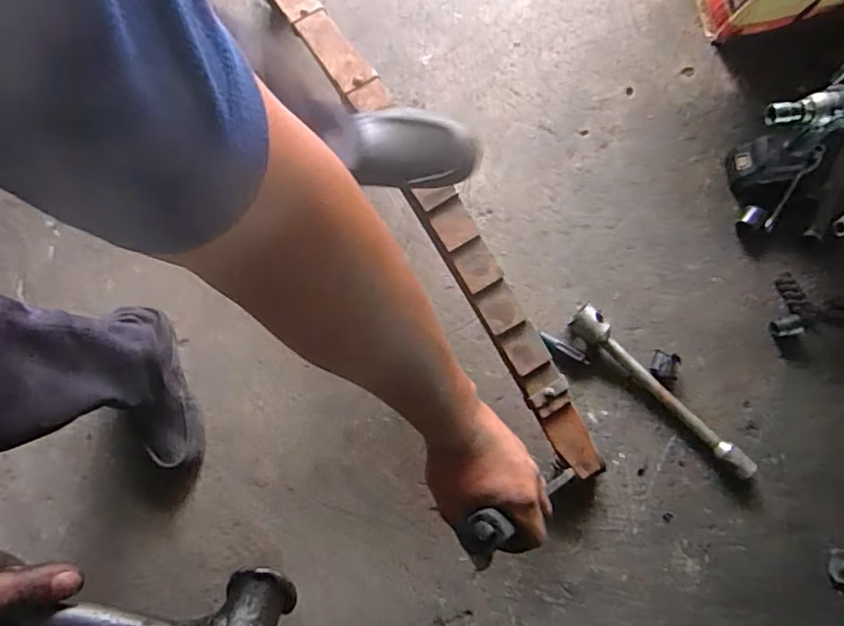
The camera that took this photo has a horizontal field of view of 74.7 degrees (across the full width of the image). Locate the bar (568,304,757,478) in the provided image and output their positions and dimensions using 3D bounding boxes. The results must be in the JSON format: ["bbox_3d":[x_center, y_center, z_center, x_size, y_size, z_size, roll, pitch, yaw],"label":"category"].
[{"bbox_3d":[0.430,0.136,0.986,0.401,0.050,0.057,43,82,9],"label":"bar"}]

